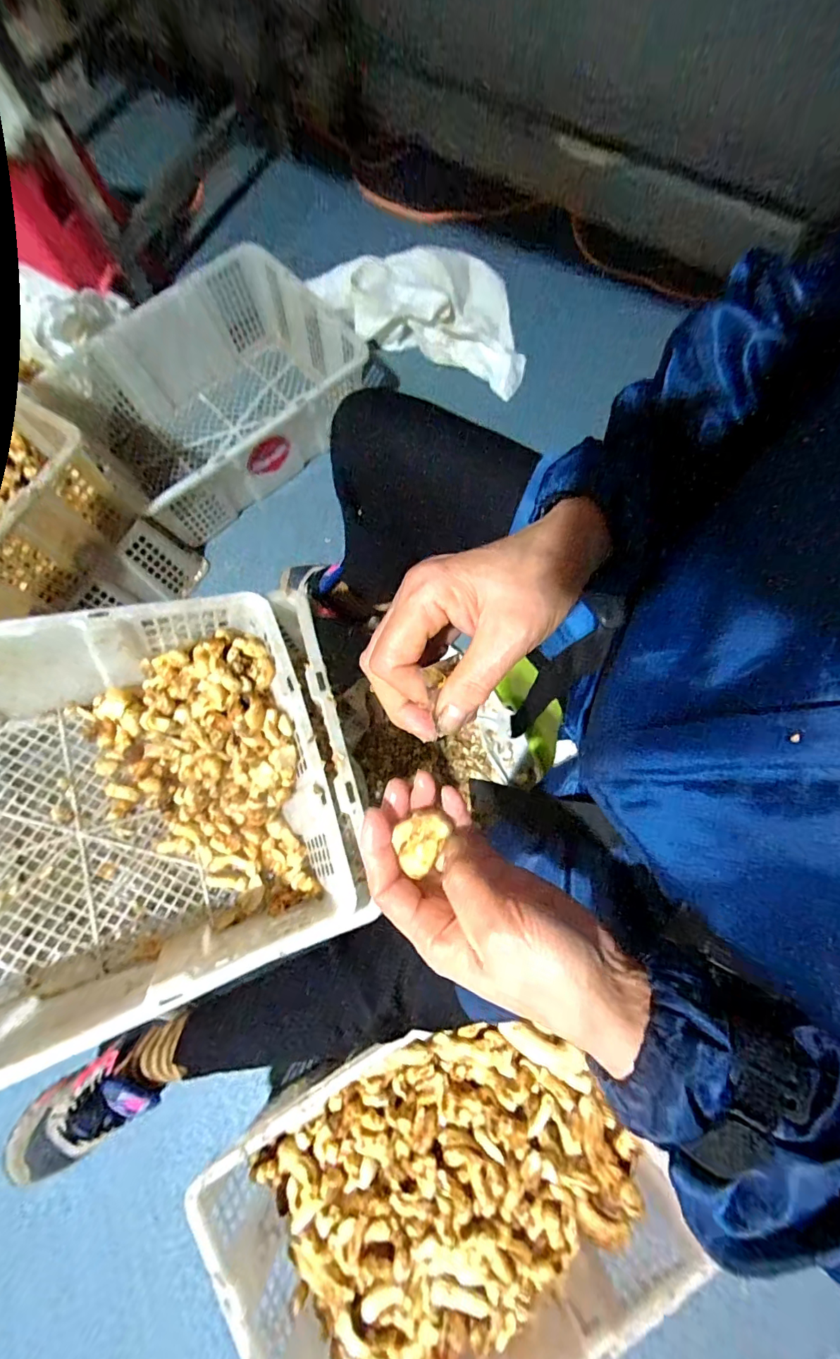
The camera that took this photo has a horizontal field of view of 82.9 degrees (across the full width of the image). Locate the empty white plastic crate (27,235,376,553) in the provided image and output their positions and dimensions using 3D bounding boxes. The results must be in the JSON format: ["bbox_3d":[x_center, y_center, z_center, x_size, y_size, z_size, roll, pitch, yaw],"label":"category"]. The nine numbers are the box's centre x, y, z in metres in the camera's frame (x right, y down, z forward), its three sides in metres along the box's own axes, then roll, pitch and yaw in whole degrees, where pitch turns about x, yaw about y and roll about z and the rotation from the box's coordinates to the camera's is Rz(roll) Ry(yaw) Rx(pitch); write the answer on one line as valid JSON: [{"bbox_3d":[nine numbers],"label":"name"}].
[{"bbox_3d":[-0.368,-0.519,0.885,0.468,0.160,0.354,-41,79,-8],"label":"empty white plastic crate"}]

